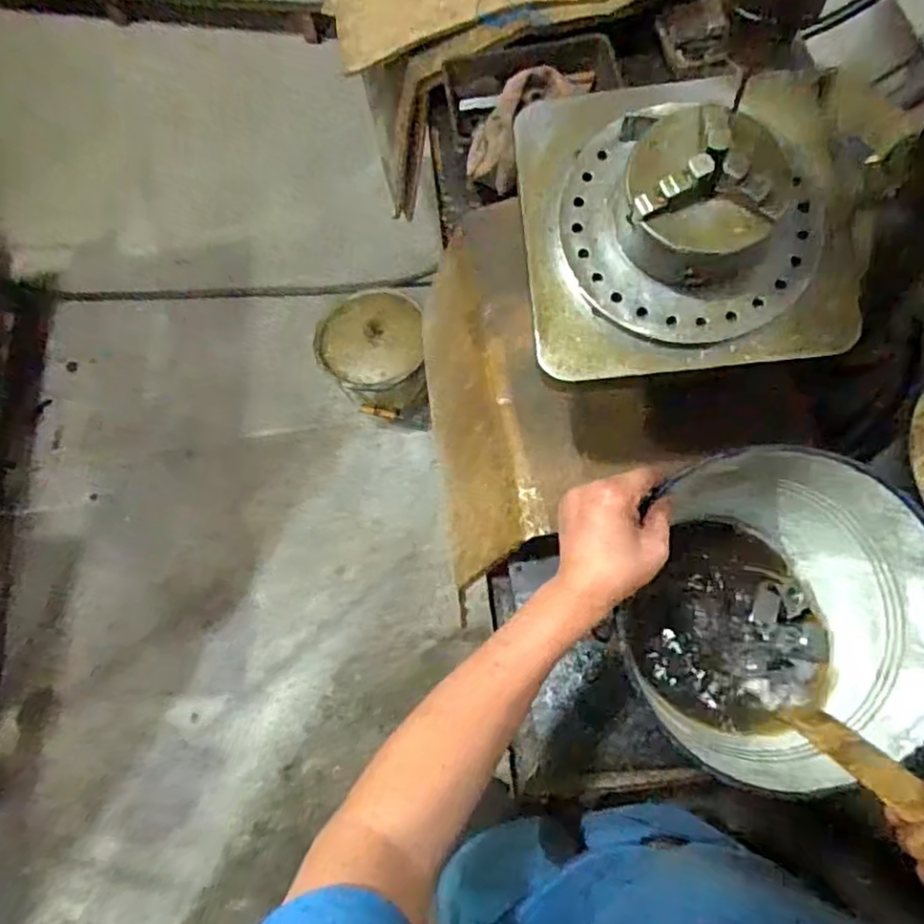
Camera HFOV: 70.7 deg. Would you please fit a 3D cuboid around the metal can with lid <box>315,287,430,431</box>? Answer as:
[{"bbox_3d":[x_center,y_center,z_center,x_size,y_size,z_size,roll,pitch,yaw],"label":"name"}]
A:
[{"bbox_3d":[-0.188,-0.217,1.482,0.244,0.239,0.196,-8,66,0],"label":"metal can with lid"}]

